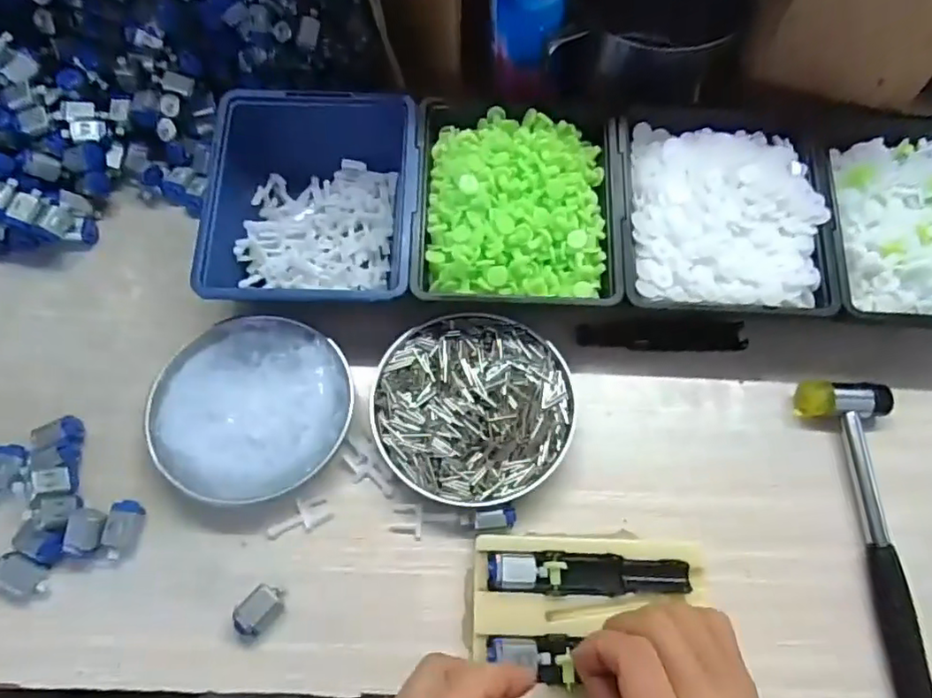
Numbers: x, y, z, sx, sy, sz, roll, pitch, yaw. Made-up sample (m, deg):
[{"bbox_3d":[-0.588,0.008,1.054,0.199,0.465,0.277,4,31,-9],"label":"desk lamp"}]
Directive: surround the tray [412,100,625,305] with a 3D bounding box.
[{"bbox_3d":[0.037,-0.104,0.438,0.142,0.051,0.155,2,68,0],"label":"tray"}]

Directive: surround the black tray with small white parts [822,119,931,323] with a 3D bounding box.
[{"bbox_3d":[0.327,-0.089,0.442,0.142,0.047,0.153,2,68,0],"label":"black tray with small white parts"}]

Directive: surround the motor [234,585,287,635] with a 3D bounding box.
[{"bbox_3d":[-0.121,0.154,0.359,0.020,0.015,0.028,36,72,12],"label":"motor"}]

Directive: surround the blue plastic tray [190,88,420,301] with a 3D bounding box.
[{"bbox_3d":[-0.109,-0.109,0.453,0.148,0.059,0.172,2,68,0],"label":"blue plastic tray"}]

